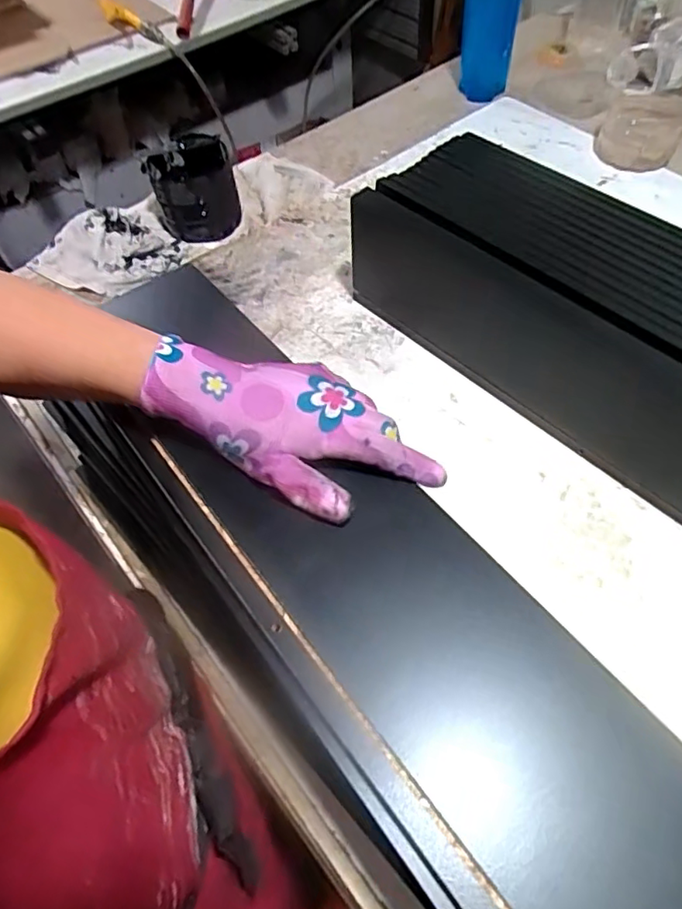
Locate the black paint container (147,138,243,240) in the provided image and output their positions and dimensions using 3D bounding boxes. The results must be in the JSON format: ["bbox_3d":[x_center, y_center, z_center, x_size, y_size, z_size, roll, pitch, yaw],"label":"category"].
[{"bbox_3d":[-0.190,-0.352,0.765,0.101,0.089,0.111,-14,57,-5],"label":"black paint container"}]

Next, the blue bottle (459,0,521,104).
[{"bbox_3d":[0.239,-0.717,0.940,0.091,0.269,0.099,6,58,8],"label":"blue bottle"}]

